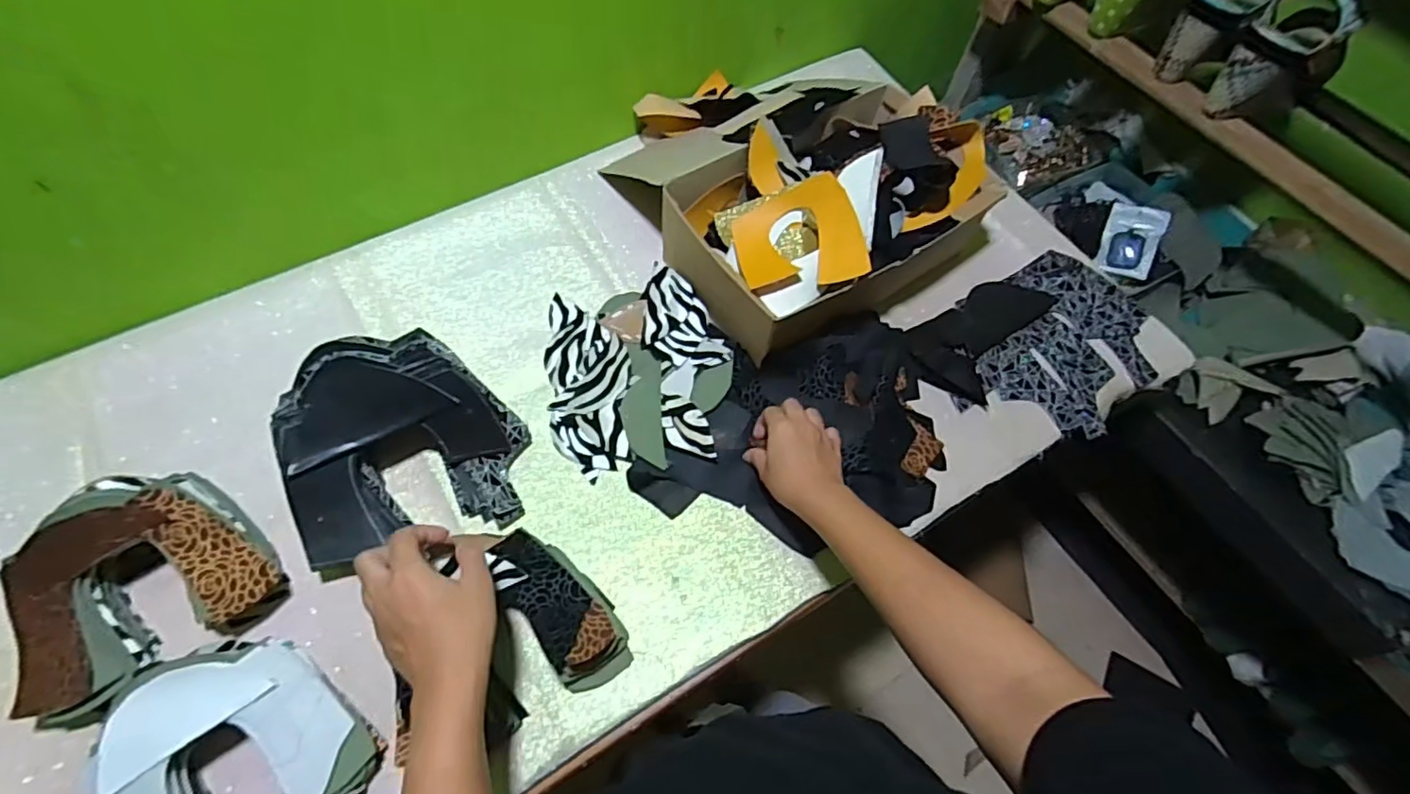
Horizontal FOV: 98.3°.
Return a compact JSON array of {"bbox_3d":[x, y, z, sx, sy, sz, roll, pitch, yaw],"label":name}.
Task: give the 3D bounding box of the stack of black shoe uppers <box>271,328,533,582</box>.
[{"bbox_3d":[-0.276,0.035,0.559,0.198,0.094,0.218,-16,65,-12],"label":"stack of black shoe uppers"}]

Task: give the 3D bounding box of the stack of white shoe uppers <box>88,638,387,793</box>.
[{"bbox_3d":[-0.358,0.259,0.452,0.170,0.071,0.168,-31,69,-18],"label":"stack of white shoe uppers"}]

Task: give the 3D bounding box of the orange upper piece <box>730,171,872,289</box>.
[{"bbox_3d":[0.088,-0.158,0.607,0.125,0.038,0.126,-21,67,23],"label":"orange upper piece"}]

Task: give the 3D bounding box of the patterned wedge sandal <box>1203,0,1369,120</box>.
[{"bbox_3d":[0.624,-0.373,0.651,0.100,0.131,0.092,-35,70,-19],"label":"patterned wedge sandal"}]

